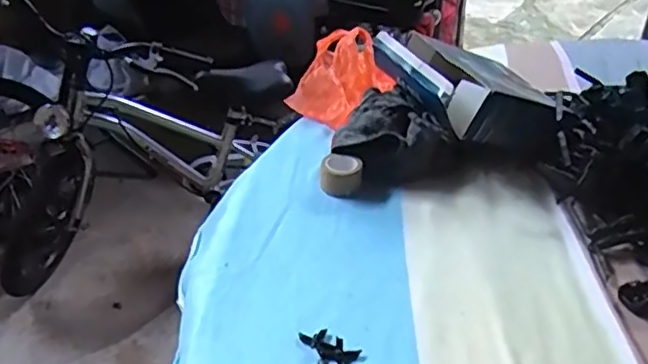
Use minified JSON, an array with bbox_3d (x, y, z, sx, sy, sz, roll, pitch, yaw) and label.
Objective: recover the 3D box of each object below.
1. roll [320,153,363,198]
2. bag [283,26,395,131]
[{"bbox_3d":[0.016,-0.006,0.569,0.036,0.026,0.037,1,33,-1],"label":"roll"},{"bbox_3d":[0.024,-0.120,0.722,0.102,0.056,0.150,6,62,26],"label":"bag"}]

